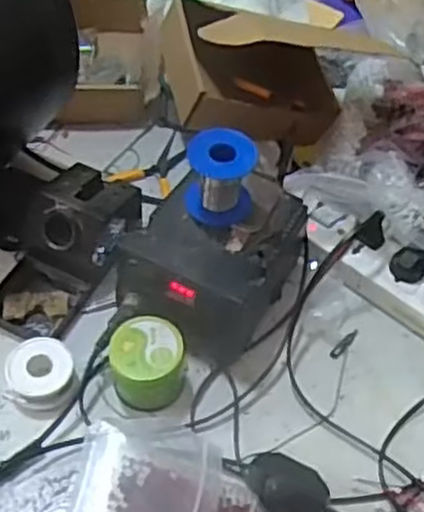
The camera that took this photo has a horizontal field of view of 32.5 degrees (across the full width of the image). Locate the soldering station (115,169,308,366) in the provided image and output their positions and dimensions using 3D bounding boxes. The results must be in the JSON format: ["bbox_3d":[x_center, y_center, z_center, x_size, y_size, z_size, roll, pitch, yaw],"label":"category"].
[{"bbox_3d":[0.006,0.000,0.627,0.117,0.089,0.146,28,56,17],"label":"soldering station"}]

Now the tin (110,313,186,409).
[{"bbox_3d":[-0.051,0.084,0.582,0.056,0.052,0.059,2,53,-3],"label":"tin"}]

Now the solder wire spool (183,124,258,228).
[{"bbox_3d":[0.007,-0.063,0.584,0.055,0.065,0.049,3,51,-2],"label":"solder wire spool"}]

